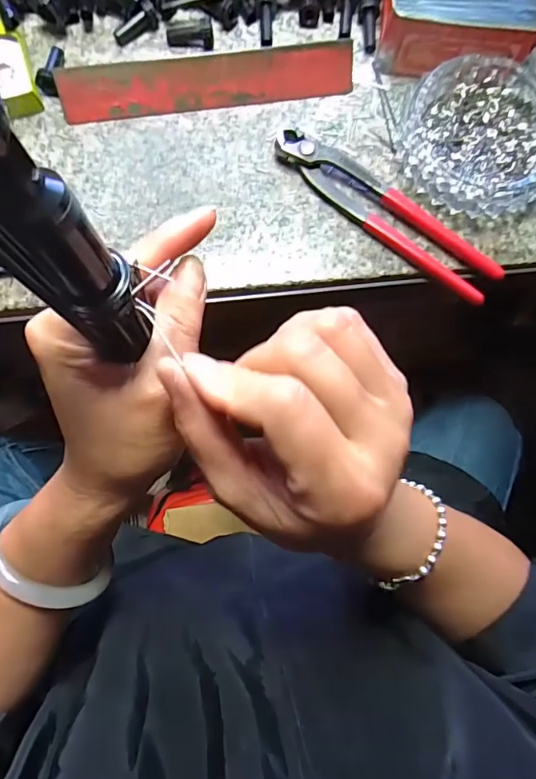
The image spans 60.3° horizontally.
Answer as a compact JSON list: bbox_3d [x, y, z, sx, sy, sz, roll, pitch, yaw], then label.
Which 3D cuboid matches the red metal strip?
[{"bbox_3d":[-0.046,-0.241,0.362,0.226,0.021,0.030,-10,81,-4],"label":"red metal strip"}]

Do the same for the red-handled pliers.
[{"bbox_3d":[0.093,-0.141,0.356,0.195,0.016,0.045,39,82,4],"label":"red-handled pliers"}]

